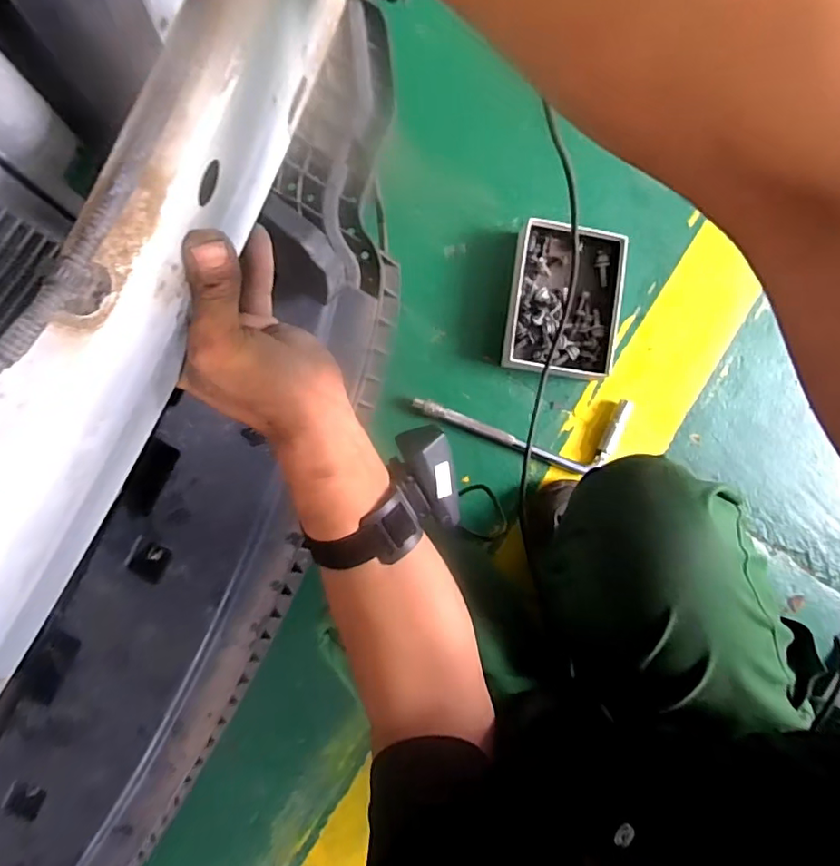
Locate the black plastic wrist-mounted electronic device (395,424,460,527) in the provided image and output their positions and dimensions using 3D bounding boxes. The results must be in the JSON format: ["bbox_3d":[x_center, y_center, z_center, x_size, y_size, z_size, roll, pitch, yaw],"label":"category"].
[{"bbox_3d":[0.011,0.030,0.376,0.029,0.028,0.073,-23,105,-7],"label":"black plastic wrist-mounted electronic device"}]

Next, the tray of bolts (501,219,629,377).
[{"bbox_3d":[0.195,-0.181,0.755,0.147,0.045,0.198,6,88,-7],"label":"tray of bolts"}]

